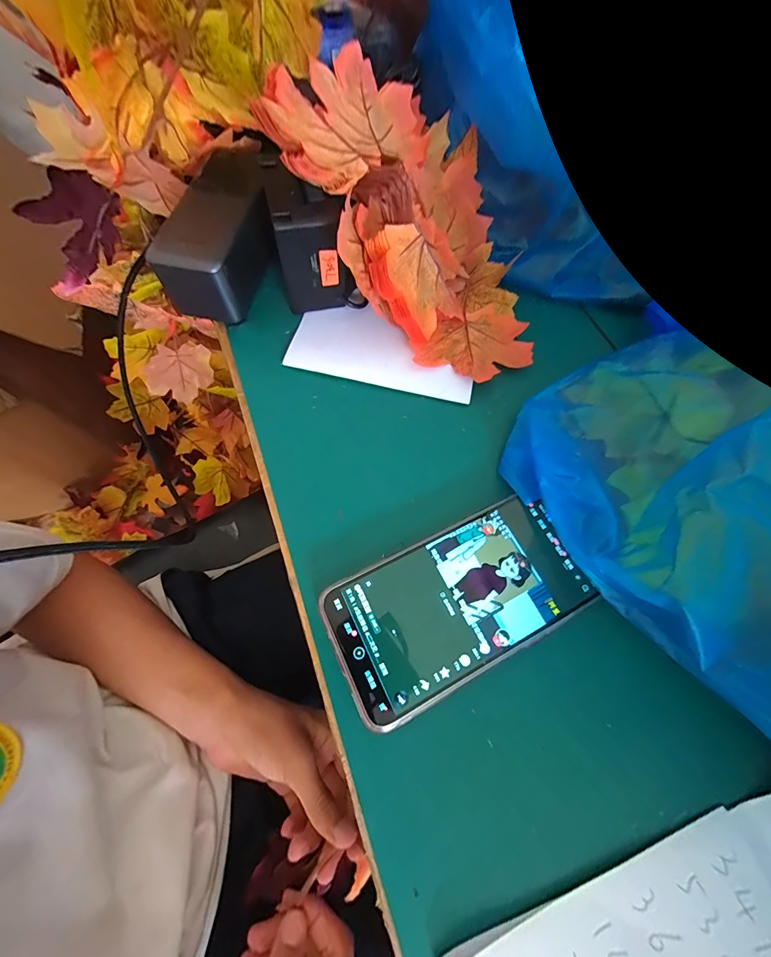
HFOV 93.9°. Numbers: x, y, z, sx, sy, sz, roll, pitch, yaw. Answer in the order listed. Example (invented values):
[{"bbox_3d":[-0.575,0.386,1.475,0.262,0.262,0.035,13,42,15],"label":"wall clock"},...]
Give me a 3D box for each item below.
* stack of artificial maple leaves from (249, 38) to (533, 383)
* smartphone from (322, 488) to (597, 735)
[{"bbox_3d":[0.034,-0.197,0.267,0.219,0.101,0.180,26,68,8],"label":"stack of artificial maple leaves"},{"bbox_3d":[0.043,0.070,0.210,0.148,0.009,0.077,-25,71,-12],"label":"smartphone"}]

